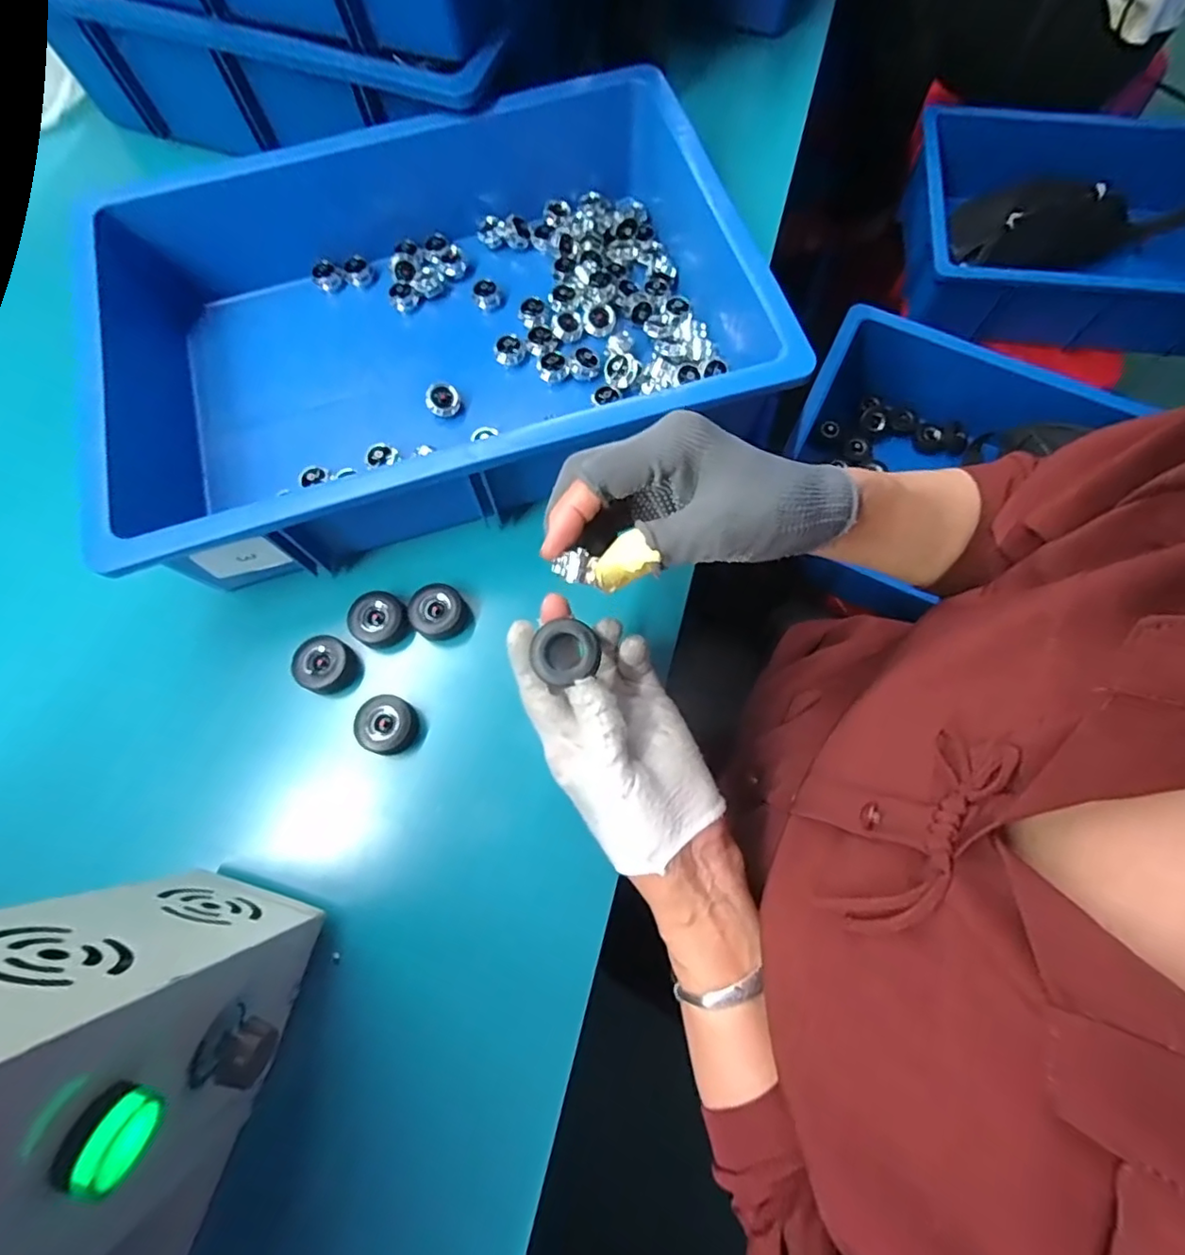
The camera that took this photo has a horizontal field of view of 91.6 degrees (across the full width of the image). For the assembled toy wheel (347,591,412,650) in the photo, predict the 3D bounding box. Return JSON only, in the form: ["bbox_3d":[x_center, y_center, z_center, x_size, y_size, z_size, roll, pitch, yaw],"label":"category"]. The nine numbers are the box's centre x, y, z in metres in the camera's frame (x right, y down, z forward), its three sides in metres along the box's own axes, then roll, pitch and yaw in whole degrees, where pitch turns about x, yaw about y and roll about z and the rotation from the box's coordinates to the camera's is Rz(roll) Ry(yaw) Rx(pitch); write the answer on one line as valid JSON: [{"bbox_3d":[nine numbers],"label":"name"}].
[{"bbox_3d":[-0.149,-0.004,0.406,0.037,0.019,0.036,0,73,1],"label":"assembled toy wheel"}]

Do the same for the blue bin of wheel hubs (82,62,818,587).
[{"bbox_3d":[-0.109,-0.223,0.432,0.454,0.100,0.309,-17,73,-4],"label":"blue bin of wheel hubs"}]

